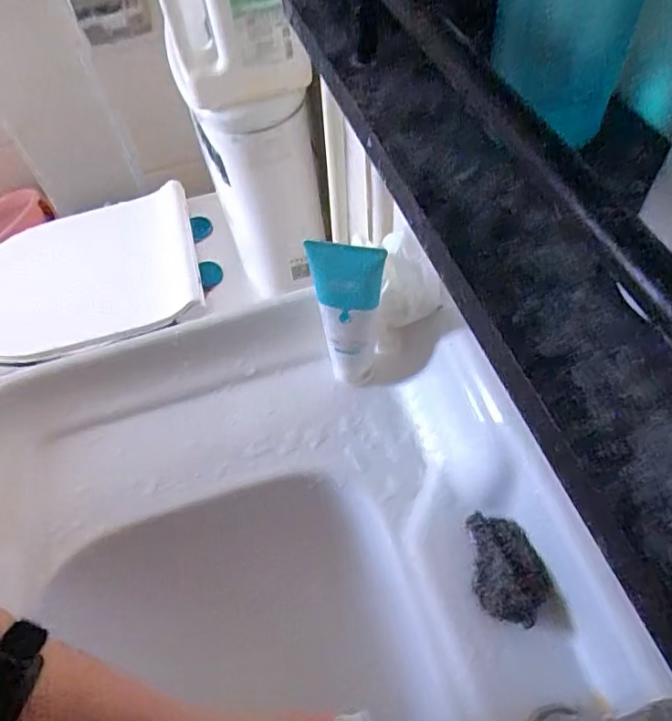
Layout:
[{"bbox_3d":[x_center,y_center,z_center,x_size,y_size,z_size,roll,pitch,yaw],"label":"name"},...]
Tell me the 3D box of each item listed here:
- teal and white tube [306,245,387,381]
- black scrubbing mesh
[{"bbox_3d":[0.009,-0.031,0.449,0.054,0.157,0.029,8,58,11],"label":"teal and white tube"},{"bbox_3d":[0.124,0.150,0.394,0.048,0.022,0.072,-1,57,5],"label":"black scrubbing mesh"}]

